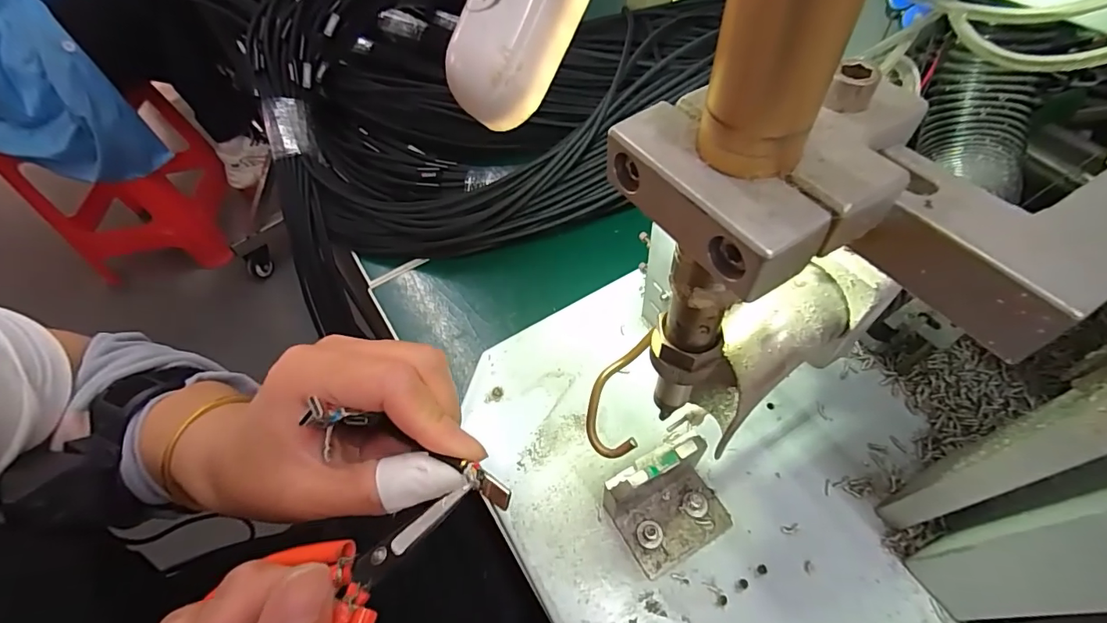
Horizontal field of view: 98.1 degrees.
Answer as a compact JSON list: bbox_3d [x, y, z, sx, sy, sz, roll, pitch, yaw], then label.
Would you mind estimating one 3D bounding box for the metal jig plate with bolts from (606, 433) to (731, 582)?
[{"bbox_3d":[0.059,0.087,0.224,0.059,0.044,0.042,-29,57,-13],"label":"metal jig plate with bolts"}]

